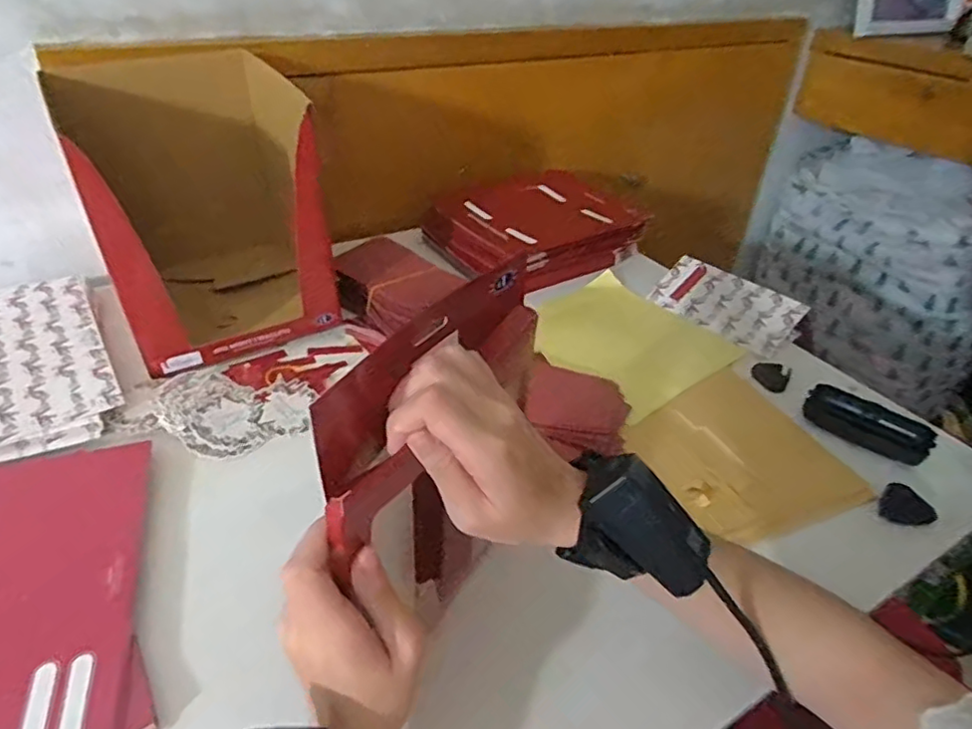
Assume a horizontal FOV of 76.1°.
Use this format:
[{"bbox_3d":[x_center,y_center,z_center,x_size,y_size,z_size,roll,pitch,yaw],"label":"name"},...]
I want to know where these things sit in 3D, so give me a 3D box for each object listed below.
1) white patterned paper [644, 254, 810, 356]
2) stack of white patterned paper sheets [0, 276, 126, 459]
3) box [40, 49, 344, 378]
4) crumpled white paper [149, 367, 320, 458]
[{"bbox_3d":[0.299,-0.077,0.778,0.176,0.011,0.082,35,81,35],"label":"white patterned paper"},{"bbox_3d":[-0.474,0.000,0.602,0.184,0.026,0.274,-18,40,-28],"label":"stack of white patterned paper sheets"},{"bbox_3d":[-0.303,-0.170,0.672,0.220,0.243,0.250,-18,40,-28],"label":"box"},{"bbox_3d":[-0.241,0.045,0.587,0.140,0.016,0.108,3,35,0],"label":"crumpled white paper"}]

